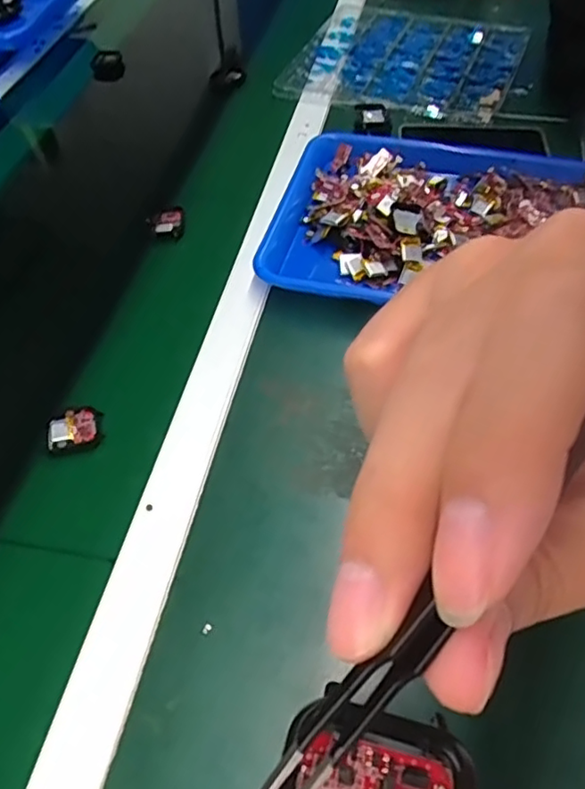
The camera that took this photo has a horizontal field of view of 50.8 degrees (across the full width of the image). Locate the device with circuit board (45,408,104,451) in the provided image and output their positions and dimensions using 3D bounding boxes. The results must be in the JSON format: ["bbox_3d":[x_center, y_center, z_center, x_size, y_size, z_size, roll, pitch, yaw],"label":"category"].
[{"bbox_3d":[-0.172,0.028,0.485,0.043,0.009,0.033,-11,52,-5],"label":"device with circuit board"}]

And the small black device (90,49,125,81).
[{"bbox_3d":[-0.264,-0.470,0.881,0.045,0.031,0.041,-15,53,-8],"label":"small black device"}]

